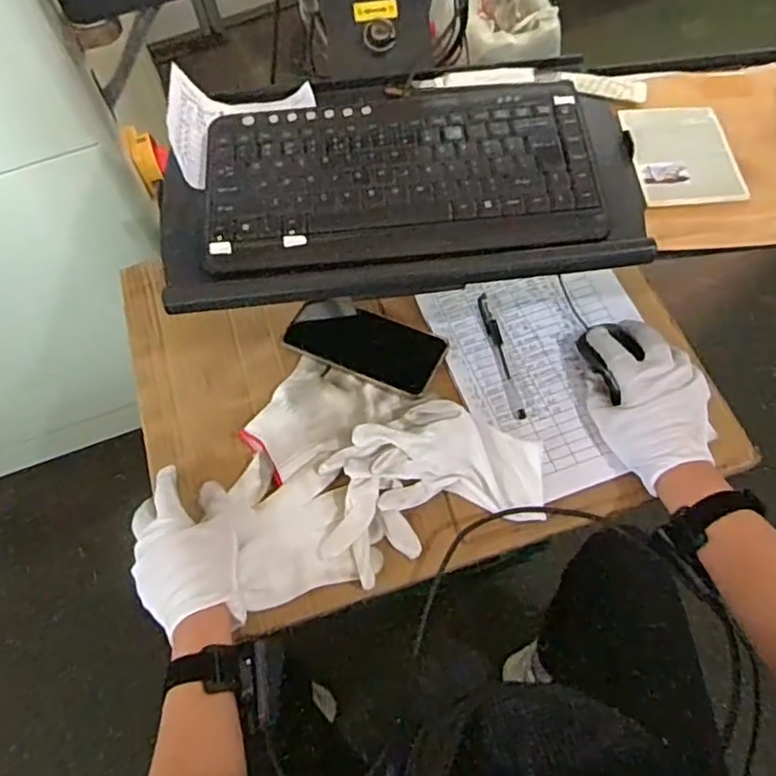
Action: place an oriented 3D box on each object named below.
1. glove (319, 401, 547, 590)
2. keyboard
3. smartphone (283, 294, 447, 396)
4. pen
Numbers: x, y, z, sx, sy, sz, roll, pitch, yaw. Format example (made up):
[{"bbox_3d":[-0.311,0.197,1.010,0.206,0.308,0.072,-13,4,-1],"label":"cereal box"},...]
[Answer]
[{"bbox_3d":[0.038,0.083,0.594,0.217,0.038,0.131,-19,64,-6],"label":"glove"},{"bbox_3d":[0.008,-0.176,0.527,0.313,0.020,0.158,-5,64,1],"label":"keyboard"},{"bbox_3d":[-0.025,-0.048,0.684,0.167,0.012,0.081,26,68,15],"label":"smartphone"},{"bbox_3d":[0.117,-0.036,0.665,0.014,0.015,0.147,-13,64,-3],"label":"pen"}]

